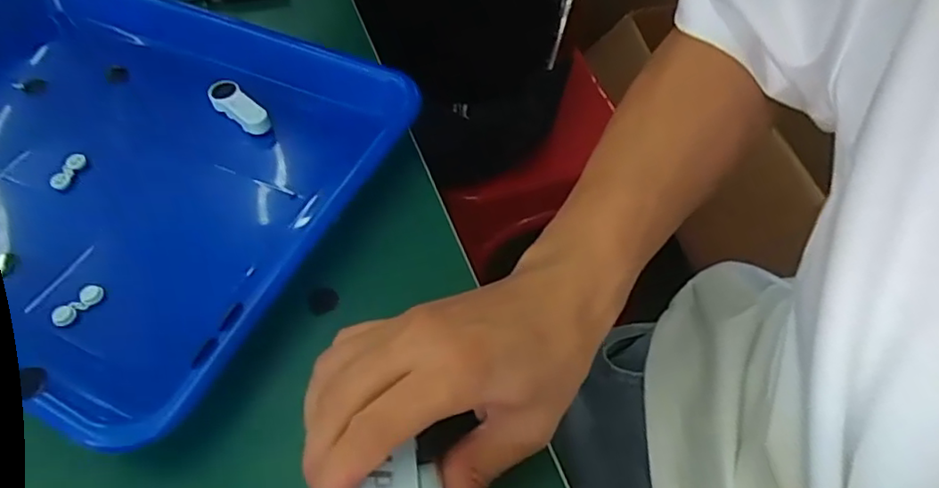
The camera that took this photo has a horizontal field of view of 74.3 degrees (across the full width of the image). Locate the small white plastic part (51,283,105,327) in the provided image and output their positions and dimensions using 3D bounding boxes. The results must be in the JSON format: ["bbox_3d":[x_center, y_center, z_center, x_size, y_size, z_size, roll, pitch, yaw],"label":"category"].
[{"bbox_3d":[-0.190,0.030,0.302,0.010,0.004,0.025,29,61,22],"label":"small white plastic part"}]

